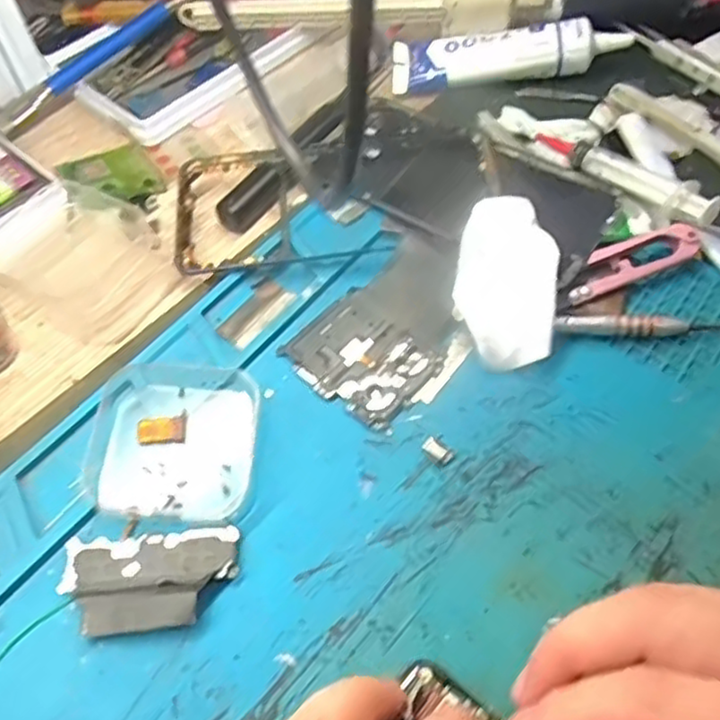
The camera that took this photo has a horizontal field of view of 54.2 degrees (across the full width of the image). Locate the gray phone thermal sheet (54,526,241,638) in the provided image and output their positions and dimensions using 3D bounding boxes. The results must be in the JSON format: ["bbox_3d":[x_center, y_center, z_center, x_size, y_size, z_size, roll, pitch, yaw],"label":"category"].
[{"bbox_3d":[-0.075,0.079,0.252,0.061,0.007,0.035,-5,57,-3],"label":"gray phone thermal sheet"}]

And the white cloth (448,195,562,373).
[{"bbox_3d":[0.066,-0.036,0.316,0.043,0.015,0.087,7,57,6],"label":"white cloth"}]

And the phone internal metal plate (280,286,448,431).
[{"bbox_3d":[0.001,-0.002,0.306,0.061,0.004,0.048,39,65,23],"label":"phone internal metal plate"}]

